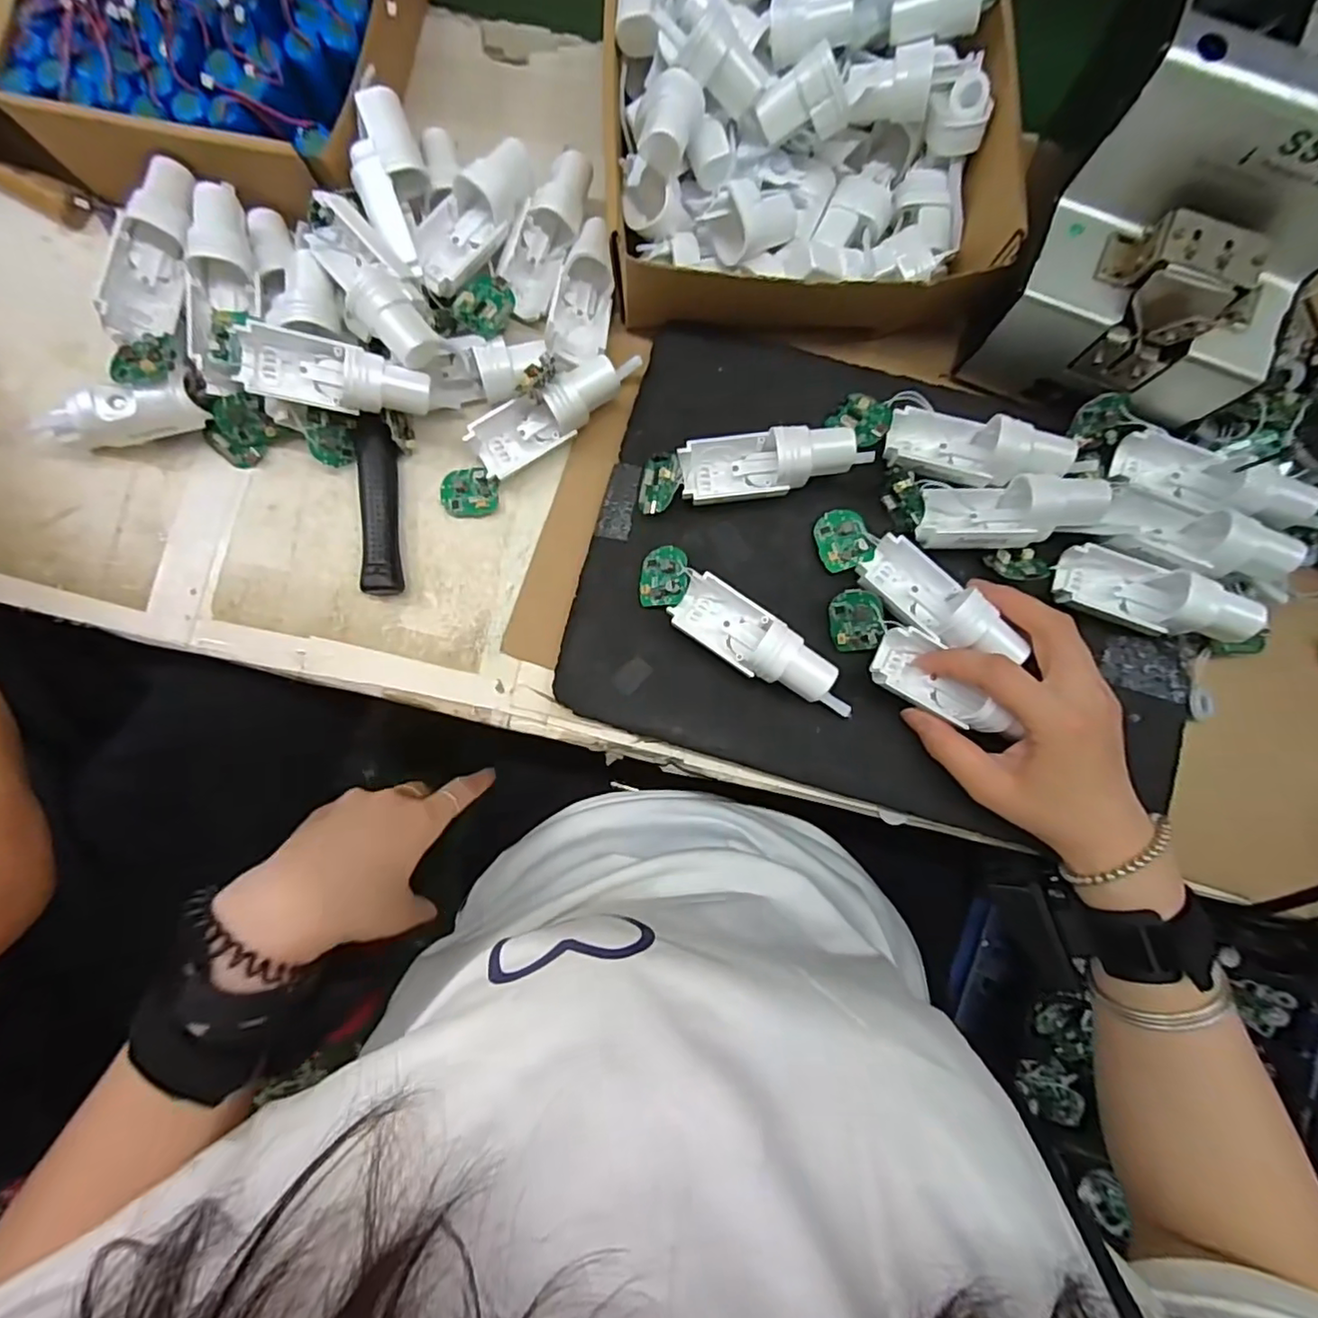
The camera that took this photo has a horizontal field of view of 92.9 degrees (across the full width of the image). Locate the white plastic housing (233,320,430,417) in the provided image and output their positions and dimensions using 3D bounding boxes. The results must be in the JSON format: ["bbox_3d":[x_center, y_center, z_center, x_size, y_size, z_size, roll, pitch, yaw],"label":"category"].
[{"bbox_3d":[-0.173,-0.153,0.338,0.093,0.031,0.035,6,84,0],"label":"white plastic housing"}]

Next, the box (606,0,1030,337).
[{"bbox_3d":[0.080,-0.291,0.343,0.211,0.069,0.203,0,84,0],"label":"box"}]

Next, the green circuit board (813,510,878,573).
[{"bbox_3d":[0.104,-0.068,0.355,0.029,0.006,0.034,-23,85,-3],"label":"green circuit board"}]

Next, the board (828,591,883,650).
[{"bbox_3d":[0.108,-0.021,0.343,0.027,0.004,0.033,-2,105,27],"label":"board"}]

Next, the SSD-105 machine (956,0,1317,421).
[{"bbox_3d":[0.266,-0.233,0.302,0.121,0.125,0.174,23,84,2],"label":"SSD-105 machine"}]

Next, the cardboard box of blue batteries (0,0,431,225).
[{"bbox_3d":[-0.244,-0.372,0.369,0.195,0.075,0.224,11,84,1],"label":"cardboard box of blue batteries"}]

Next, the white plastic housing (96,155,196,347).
[{"bbox_3d":[-0.281,-0.225,0.349,0.023,0.034,0.098,22,97,2],"label":"white plastic housing"}]

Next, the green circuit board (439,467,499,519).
[{"bbox_3d":[-0.114,-0.100,0.375,0.035,0.006,0.028,4,84,0],"label":"green circuit board"}]

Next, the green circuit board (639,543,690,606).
[{"bbox_3d":[0.003,-0.047,0.353,0.030,0.008,0.035,1,79,27],"label":"green circuit board"}]

